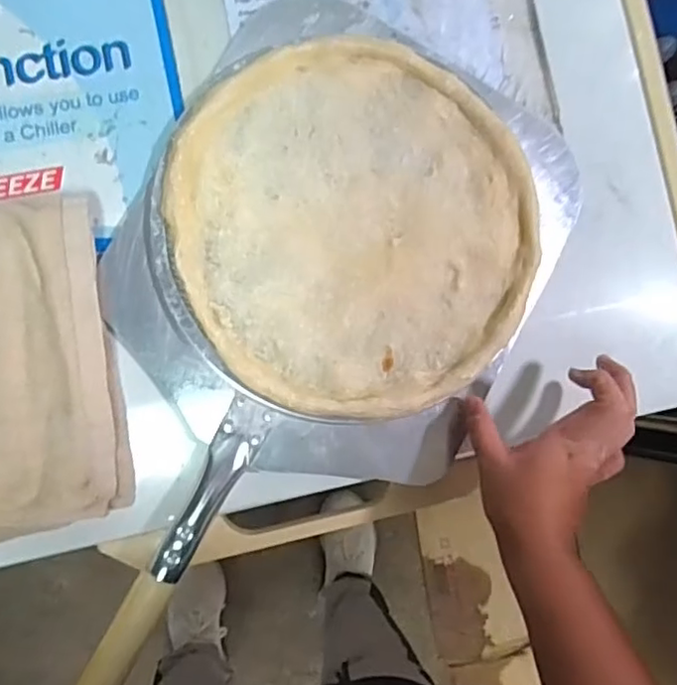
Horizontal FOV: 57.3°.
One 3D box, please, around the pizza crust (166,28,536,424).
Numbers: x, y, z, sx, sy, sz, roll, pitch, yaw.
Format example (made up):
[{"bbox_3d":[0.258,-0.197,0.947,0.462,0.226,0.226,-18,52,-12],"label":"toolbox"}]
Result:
[{"bbox_3d":[0.013,-0.092,0.469,0.263,0.016,0.280,1,85,-6],"label":"pizza crust"}]

